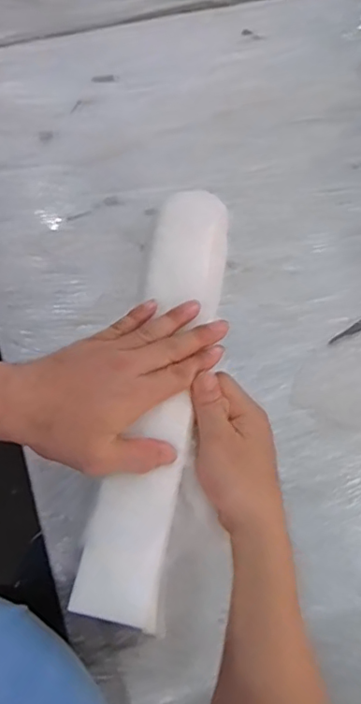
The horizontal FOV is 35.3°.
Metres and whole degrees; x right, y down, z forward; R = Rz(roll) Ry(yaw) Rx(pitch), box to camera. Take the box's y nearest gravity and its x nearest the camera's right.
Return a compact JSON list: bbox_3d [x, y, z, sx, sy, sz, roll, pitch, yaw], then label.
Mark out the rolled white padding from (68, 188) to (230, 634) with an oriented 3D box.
[{"bbox_3d":[-0.016,0.020,0.502,0.074,0.067,0.402,10,61,3],"label":"rolled white padding"}]

